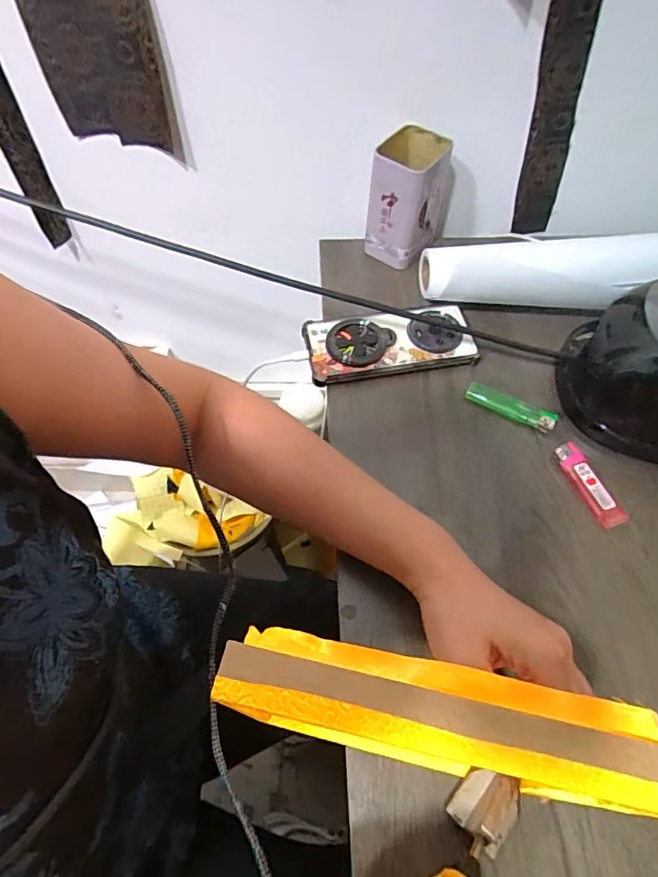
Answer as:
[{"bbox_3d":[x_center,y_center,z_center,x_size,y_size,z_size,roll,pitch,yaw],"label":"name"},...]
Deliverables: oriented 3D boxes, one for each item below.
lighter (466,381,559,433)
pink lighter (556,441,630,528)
[{"bbox_3d":[0.167,-0.030,0.458,0.082,0.015,0.020,29,62,17],"label":"lighter"},{"bbox_3d":[0.217,0.037,0.413,0.022,0.011,0.075,-20,60,-12],"label":"pink lighter"}]

